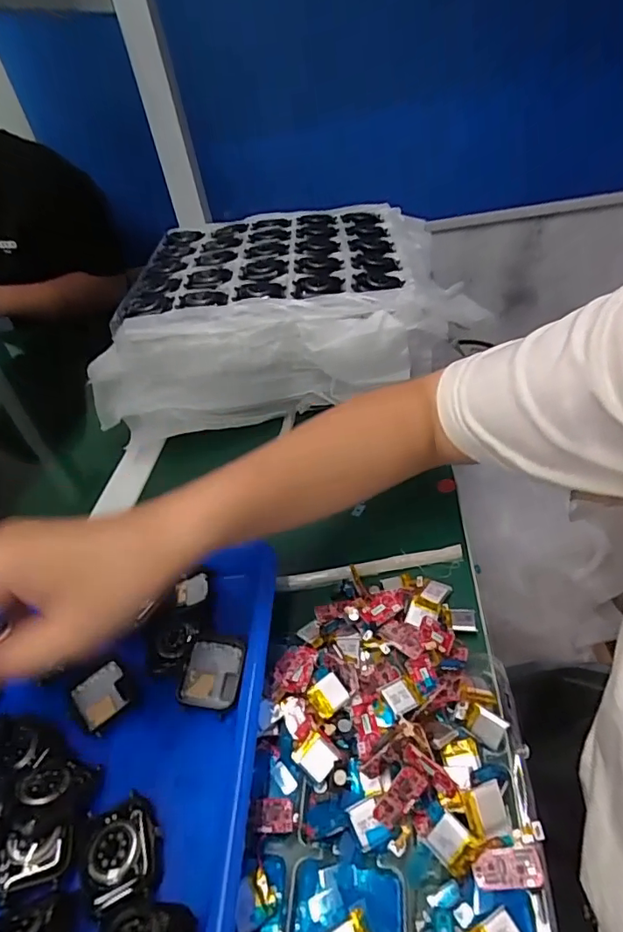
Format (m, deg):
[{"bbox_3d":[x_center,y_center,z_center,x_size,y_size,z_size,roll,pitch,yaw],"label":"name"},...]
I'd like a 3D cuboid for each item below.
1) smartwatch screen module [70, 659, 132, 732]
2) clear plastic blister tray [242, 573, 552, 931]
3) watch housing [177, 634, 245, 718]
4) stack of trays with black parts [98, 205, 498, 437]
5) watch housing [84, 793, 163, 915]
[{"bbox_3d":[-0.126,0.137,0.309,0.030,0.006,0.035,-31,43,-22],"label":"smartwatch screen module"},{"bbox_3d":[0.035,0.181,0.241,0.132,0.031,0.312,-5,40,9],"label":"clear plastic blister tray"},{"bbox_3d":[-0.060,0.125,0.312,0.035,0.015,0.042,-2,40,12],"label":"watch housing"},{"bbox_3d":[-0.034,-0.157,0.547,0.376,0.132,0.224,-7,40,6],"label":"stack of trays with black parts"},{"bbox_3d":[-0.091,0.184,0.248,0.034,0.007,0.043,-18,40,-7],"label":"watch housing"}]

